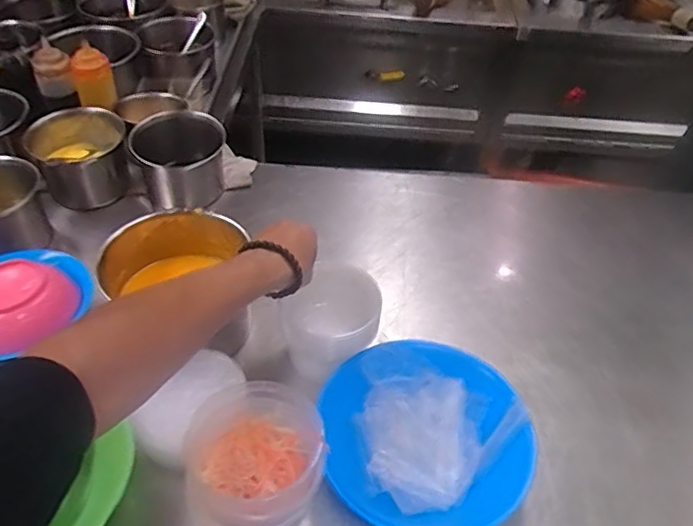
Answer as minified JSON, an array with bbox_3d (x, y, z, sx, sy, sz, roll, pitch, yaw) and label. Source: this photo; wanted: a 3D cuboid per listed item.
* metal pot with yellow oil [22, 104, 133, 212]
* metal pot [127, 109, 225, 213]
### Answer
[{"bbox_3d":[-0.408,-0.168,0.933,0.136,0.106,0.147,2,45,-2],"label":"metal pot with yellow oil"},{"bbox_3d":[-0.260,-0.165,0.948,0.132,0.103,0.132,2,45,-2],"label":"metal pot"}]

